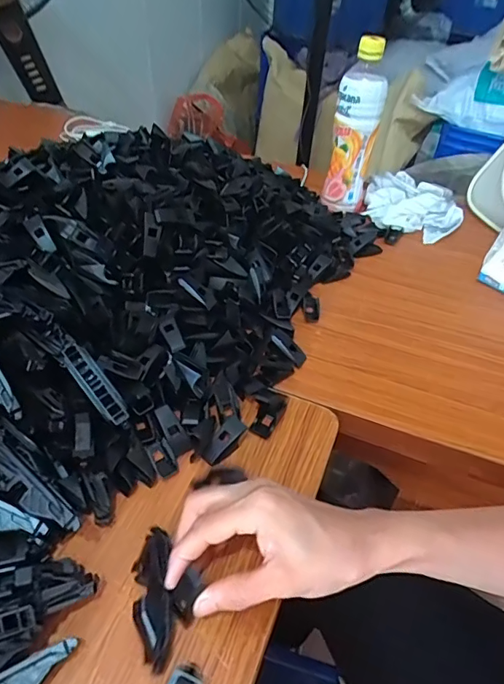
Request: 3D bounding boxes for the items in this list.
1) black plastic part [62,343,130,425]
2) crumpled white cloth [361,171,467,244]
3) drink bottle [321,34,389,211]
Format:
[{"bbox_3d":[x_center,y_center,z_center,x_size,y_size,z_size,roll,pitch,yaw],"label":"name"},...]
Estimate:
[{"bbox_3d":[-0.124,0.034,0.376,0.019,0.010,0.073,-34,81,-34],"label":"black plastic part"},{"bbox_3d":[0.240,-0.209,0.711,0.138,0.046,0.130,14,43,9],"label":"crumpled white cloth"},{"bbox_3d":[0.140,-0.286,0.647,0.059,0.209,0.057,13,43,8],"label":"drink bottle"}]

